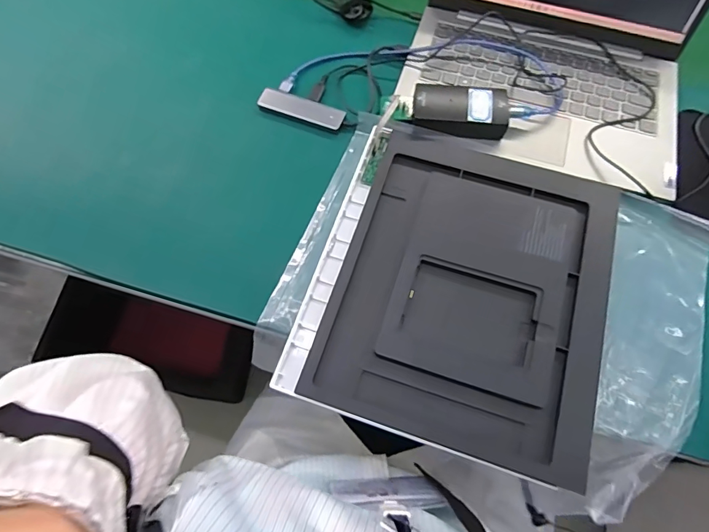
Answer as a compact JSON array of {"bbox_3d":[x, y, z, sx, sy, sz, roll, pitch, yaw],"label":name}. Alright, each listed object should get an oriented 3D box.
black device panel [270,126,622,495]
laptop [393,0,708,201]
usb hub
[{"bbox_3d":[0.101,0.016,0.421,0.263,0.024,0.293,18,68,7],"label":"black device panel"},{"bbox_3d":[0.235,-0.283,0.466,0.322,0.177,0.325,16,68,6],"label":"laptop"},{"bbox_3d":[-0.062,-0.183,0.510,0.101,0.015,0.025,21,68,8],"label":"usb hub"}]

